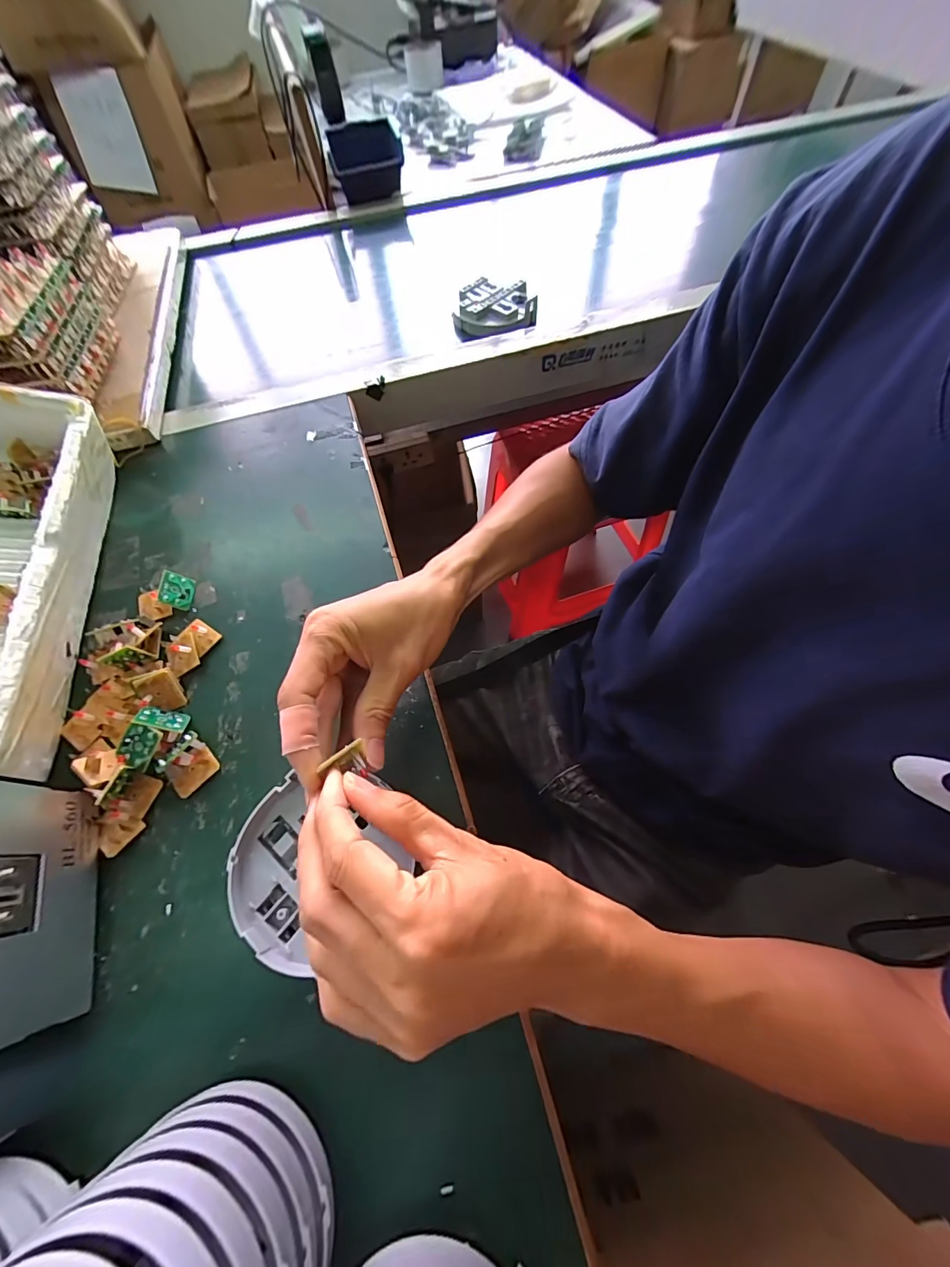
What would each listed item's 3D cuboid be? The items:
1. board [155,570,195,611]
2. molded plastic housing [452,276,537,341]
[{"bbox_3d":[-0.250,-0.036,0.350,0.004,0.025,0.030,-19,63,39],"label":"board"},{"bbox_3d":[0.026,-0.416,0.530,0.101,0.028,0.096,0,64,3],"label":"molded plastic housing"}]

